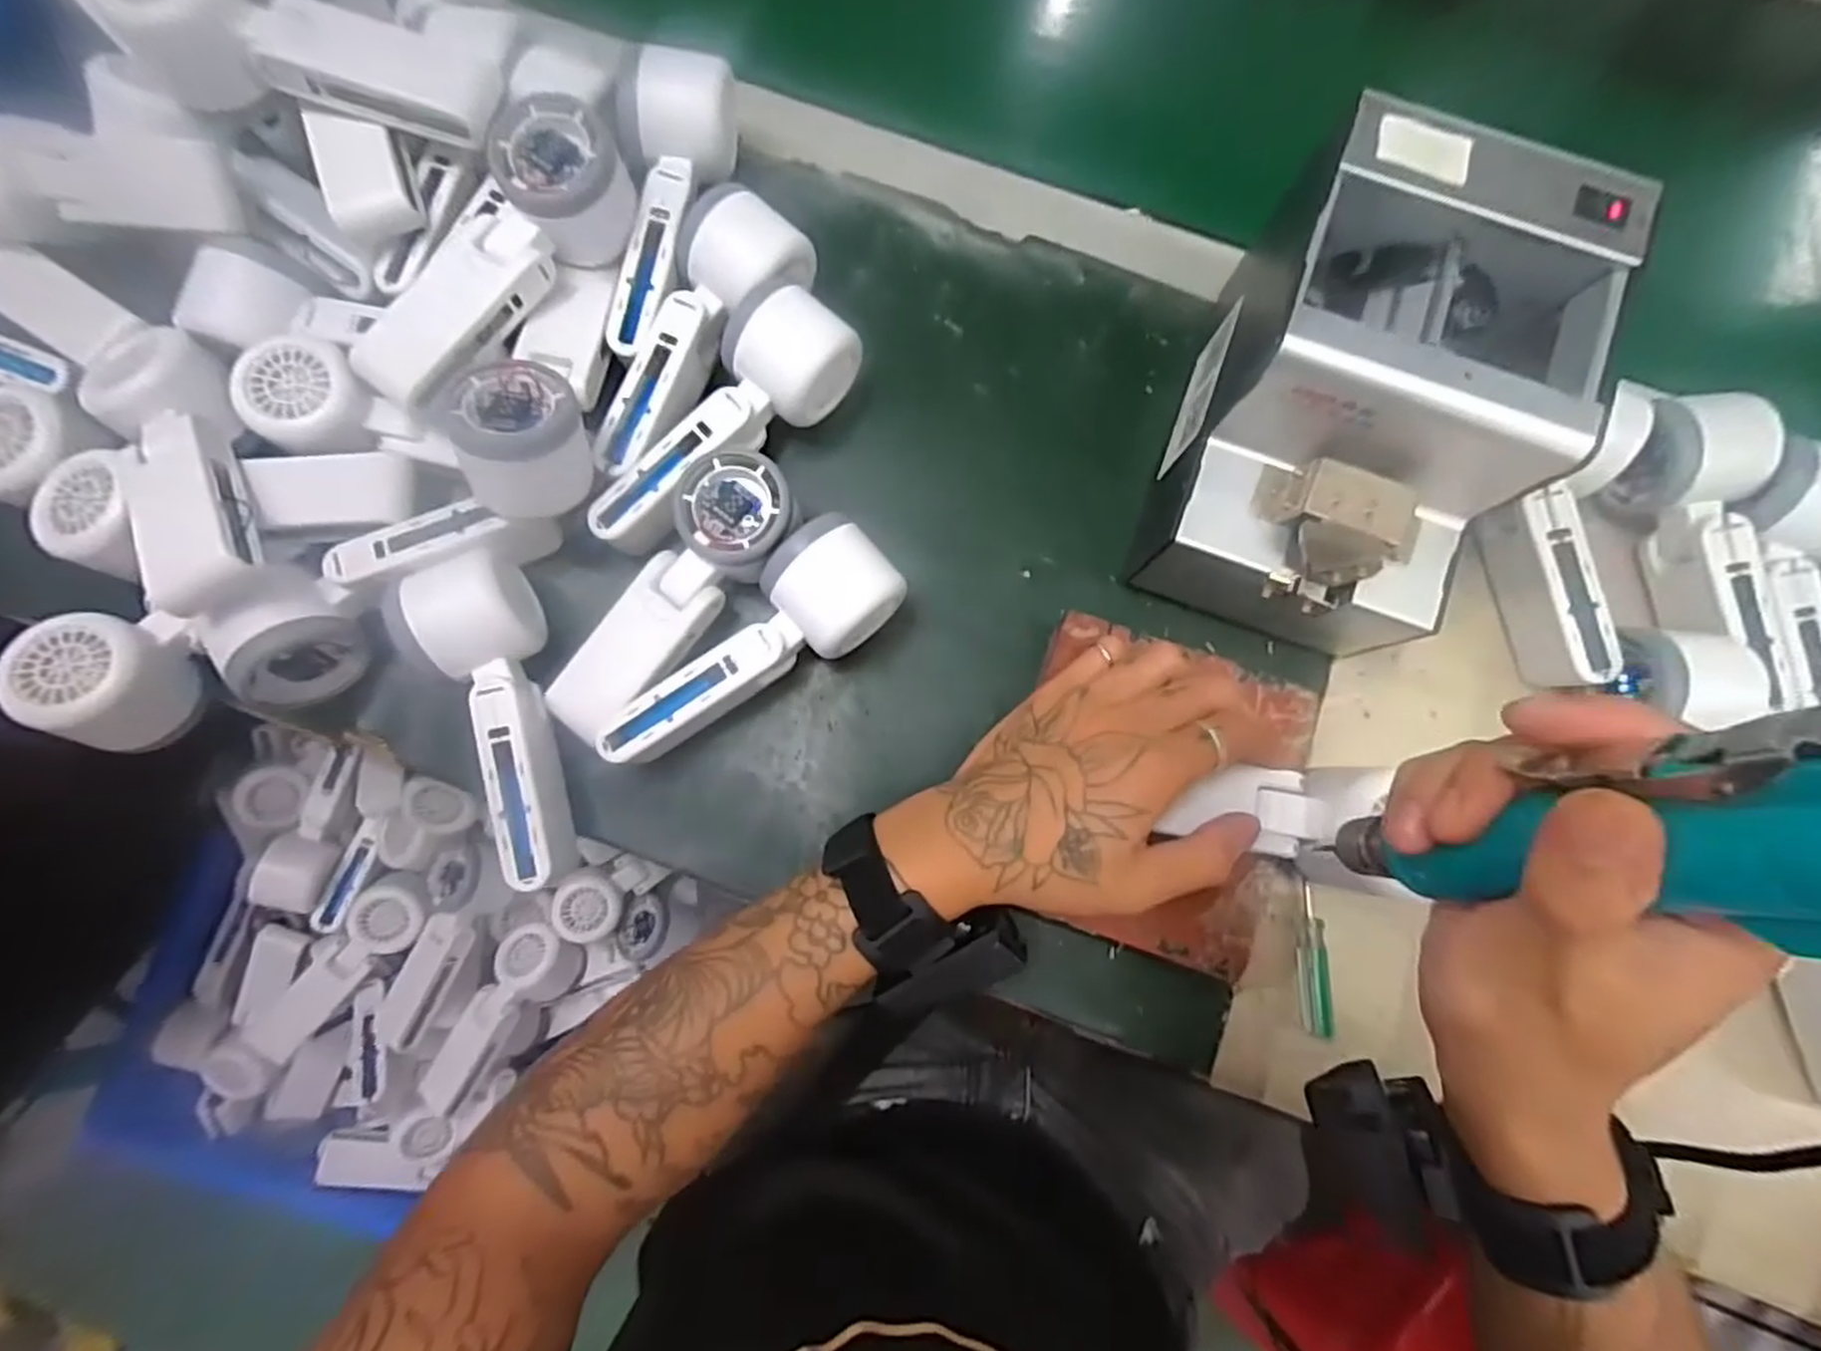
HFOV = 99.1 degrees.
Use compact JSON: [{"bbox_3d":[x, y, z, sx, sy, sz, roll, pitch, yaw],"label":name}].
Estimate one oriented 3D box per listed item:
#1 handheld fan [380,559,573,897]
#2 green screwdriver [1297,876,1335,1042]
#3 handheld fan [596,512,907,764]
[{"bbox_3d":[-0.209,0.023,0.385,0.053,0.050,0.162,-14,81,-3],"label":"handheld fan"},{"bbox_3d":[0.204,0.143,0.393,0.015,0.015,0.073,0,81,-1],"label":"green screwdriver"},{"bbox_3d":[-0.077,-0.009,0.390,0.160,0.051,0.054,-42,84,-7],"label":"handheld fan"}]

